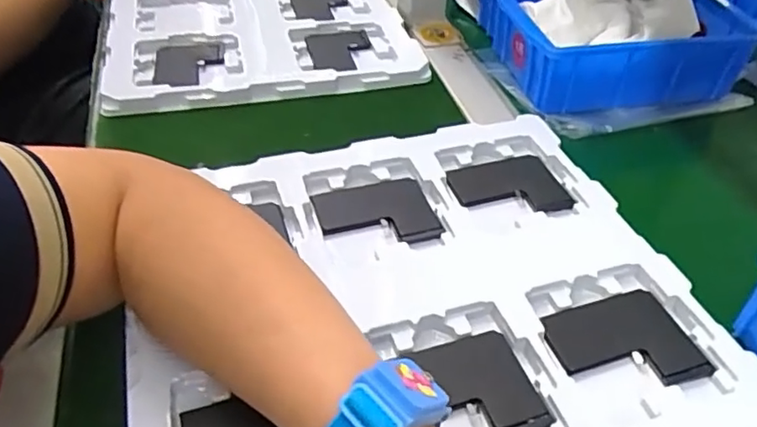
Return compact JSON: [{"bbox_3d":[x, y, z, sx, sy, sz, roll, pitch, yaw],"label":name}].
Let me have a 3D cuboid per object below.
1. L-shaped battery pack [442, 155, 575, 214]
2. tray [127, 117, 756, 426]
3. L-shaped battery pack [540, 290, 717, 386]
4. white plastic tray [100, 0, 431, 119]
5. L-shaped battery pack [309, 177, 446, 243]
[{"bbox_3d":[0.093,-0.020,0.440,0.080,0.006,0.060,-7,44,-10],"label":"L-shaped battery pack"},{"bbox_3d":[0.020,0.046,0.355,0.316,0.013,0.277,-12,45,-14],"label":"tray"},{"bbox_3d":[0.137,0.073,0.341,0.080,0.005,0.060,-9,44,-12],"label":"L-shaped battery pack"},{"bbox_3d":[-0.126,-0.206,0.621,0.276,0.022,0.320,-9,44,-12],"label":"white plastic tray"},{"bbox_3d":[-0.002,0.000,0.414,0.078,0.005,0.063,-11,45,-13],"label":"L-shaped battery pack"}]

